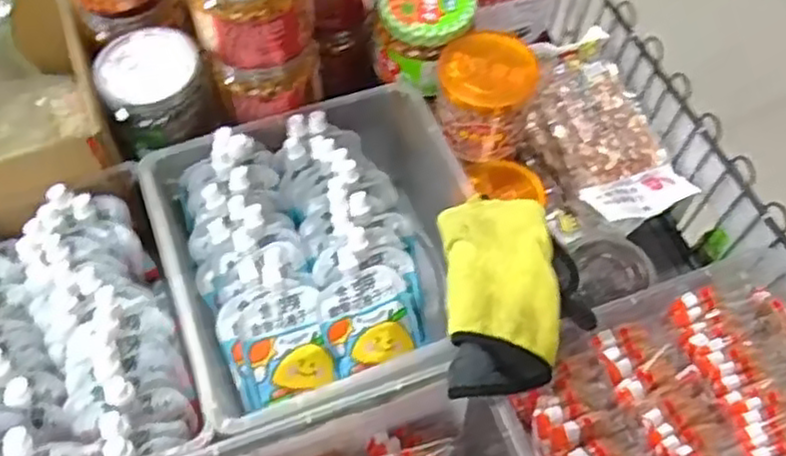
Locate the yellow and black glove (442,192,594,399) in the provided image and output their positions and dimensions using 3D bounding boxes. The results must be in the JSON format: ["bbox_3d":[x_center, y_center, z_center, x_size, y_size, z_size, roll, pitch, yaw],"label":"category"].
[{"bbox_3d":[0.104,0.050,0.620,0.115,0.033,0.179,0,60,0],"label":"yellow and black glove"}]

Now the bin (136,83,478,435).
[{"bbox_3d":[-0.066,0.020,0.714,0.287,0.128,0.319,-19,61,-11],"label":"bin"}]

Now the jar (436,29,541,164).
[{"bbox_3d":[0.091,-0.133,0.741,0.091,0.103,0.085,0,60,0],"label":"jar"}]

